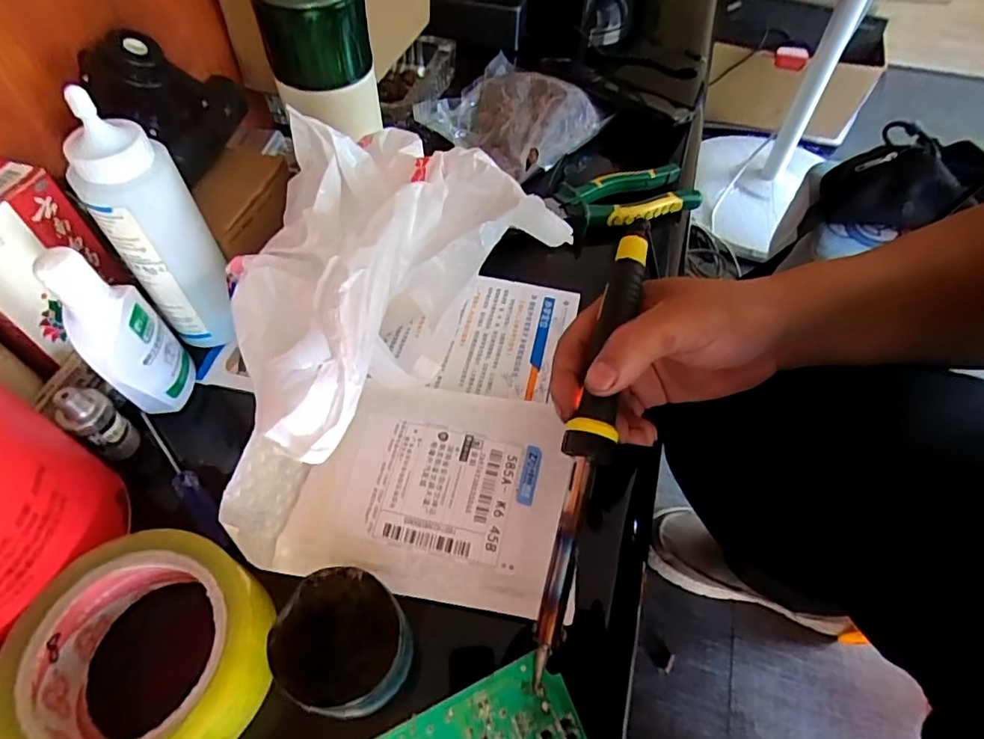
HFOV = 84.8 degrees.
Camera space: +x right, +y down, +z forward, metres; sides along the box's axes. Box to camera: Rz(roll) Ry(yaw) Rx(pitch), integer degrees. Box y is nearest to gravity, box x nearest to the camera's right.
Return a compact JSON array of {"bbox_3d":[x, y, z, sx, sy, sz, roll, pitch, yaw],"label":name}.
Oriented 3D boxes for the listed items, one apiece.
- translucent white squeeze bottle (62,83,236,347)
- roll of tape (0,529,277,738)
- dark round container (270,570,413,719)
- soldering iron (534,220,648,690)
[{"bbox_3d":[-0.200,-0.081,0.328,0.042,0.150,0.046,-5,55,-4],"label":"translucent white squeeze bottle"},{"bbox_3d":[-0.161,0.134,0.254,0.108,0.037,0.101,0,55,0],"label":"roll of tape"},{"bbox_3d":[-0.069,0.130,0.256,0.057,0.046,0.055,0,55,0],"label":"dark round container"},{"bbox_3d":[0.050,0.027,0.266,0.023,0.017,0.224,14,75,9],"label":"soldering iron"}]

